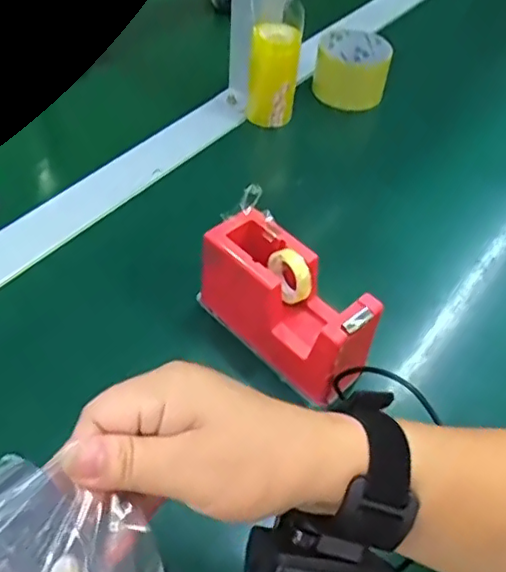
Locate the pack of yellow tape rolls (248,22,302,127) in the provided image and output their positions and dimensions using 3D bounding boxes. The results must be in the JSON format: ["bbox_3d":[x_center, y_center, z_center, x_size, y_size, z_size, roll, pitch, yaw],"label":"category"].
[{"bbox_3d":[0.021,-0.220,0.630,0.050,0.094,0.045,1,46,-1],"label":"pack of yellow tape rolls"}]

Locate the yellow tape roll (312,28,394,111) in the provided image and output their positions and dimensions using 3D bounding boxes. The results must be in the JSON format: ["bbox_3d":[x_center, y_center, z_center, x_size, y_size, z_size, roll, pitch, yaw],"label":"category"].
[{"bbox_3d":[0.116,-0.253,0.701,0.079,0.057,0.089,15,47,12],"label":"yellow tape roll"}]

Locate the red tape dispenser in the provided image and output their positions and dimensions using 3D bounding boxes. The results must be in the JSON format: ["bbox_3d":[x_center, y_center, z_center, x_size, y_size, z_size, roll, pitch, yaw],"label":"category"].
[{"bbox_3d":[0.025,0.013,0.426,0.129,0.076,0.051,35,54,28],"label":"red tape dispenser"}]

